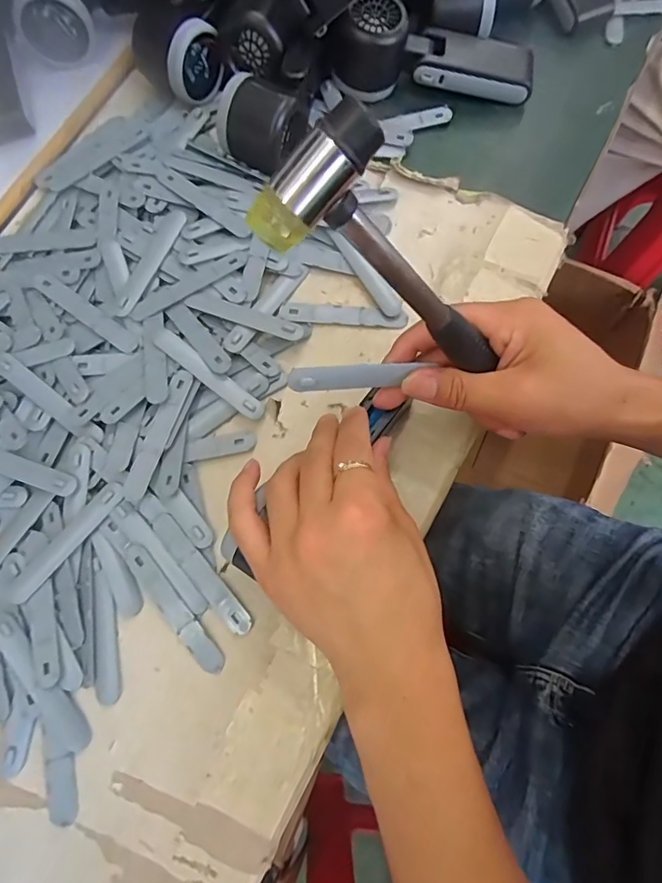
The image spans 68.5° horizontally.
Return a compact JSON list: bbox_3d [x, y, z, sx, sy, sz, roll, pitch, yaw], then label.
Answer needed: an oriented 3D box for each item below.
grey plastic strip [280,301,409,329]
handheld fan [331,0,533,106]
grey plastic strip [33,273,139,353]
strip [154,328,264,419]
[{"bbox_3d":[0.010,-0.096,0.371,0.095,0.004,0.015,5,82,-2],"label":"grey plastic strip"},{"bbox_3d":[0.085,-0.323,0.404,0.167,0.050,0.051,4,76,1],"label":"handheld fan"},{"bbox_3d":[-0.183,-0.097,0.362,0.096,0.004,0.015,34,79,12],"label":"grey plastic strip"},{"bbox_3d":[-0.087,-0.048,0.346,0.093,0.006,0.016,38,72,3],"label":"strip"}]

